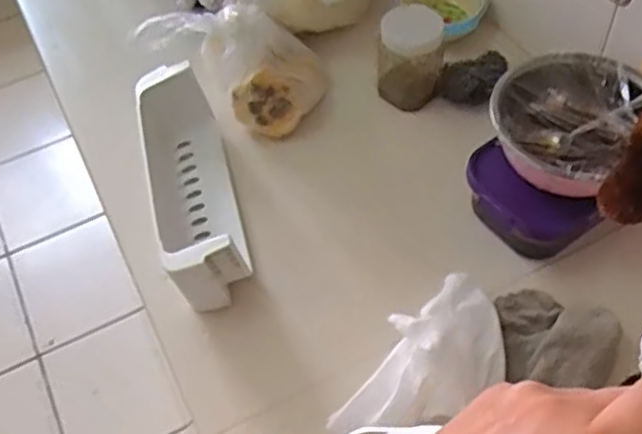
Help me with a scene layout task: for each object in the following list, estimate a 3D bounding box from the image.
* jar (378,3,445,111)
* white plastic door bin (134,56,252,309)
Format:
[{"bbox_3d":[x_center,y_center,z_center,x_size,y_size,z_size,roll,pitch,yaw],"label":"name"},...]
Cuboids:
[{"bbox_3d":[0.102,-0.184,0.826,0.073,0.095,0.073,-2,54,3],"label":"jar"},{"bbox_3d":[-0.140,-0.038,0.758,0.088,0.087,0.270,-15,54,-6],"label":"white plastic door bin"}]

